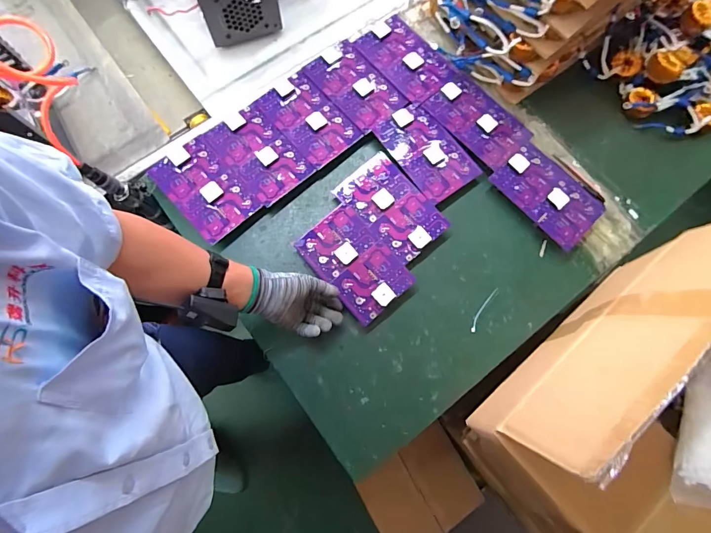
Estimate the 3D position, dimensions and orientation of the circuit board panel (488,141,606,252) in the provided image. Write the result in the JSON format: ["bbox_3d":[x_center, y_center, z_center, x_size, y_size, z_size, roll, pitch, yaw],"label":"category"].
[{"bbox_3d":[0.375,-0.142,0.736,0.128,0.015,0.197,-43,83,-13],"label":"circuit board panel"}]

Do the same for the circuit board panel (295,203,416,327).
[{"bbox_3d":[-0.002,-0.011,0.688,0.125,0.020,0.201,-40,77,-7],"label":"circuit board panel"}]

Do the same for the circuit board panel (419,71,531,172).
[{"bbox_3d":[0.248,-0.299,0.766,0.123,0.008,0.198,-44,81,-10],"label":"circuit board panel"}]

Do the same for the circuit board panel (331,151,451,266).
[{"bbox_3d":[0.067,-0.113,0.719,0.126,0.020,0.199,-40,80,-10],"label":"circuit board panel"}]

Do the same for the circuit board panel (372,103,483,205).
[{"bbox_3d":[0.139,-0.227,0.749,0.125,0.009,0.196,-36,80,-9],"label":"circuit board panel"}]

